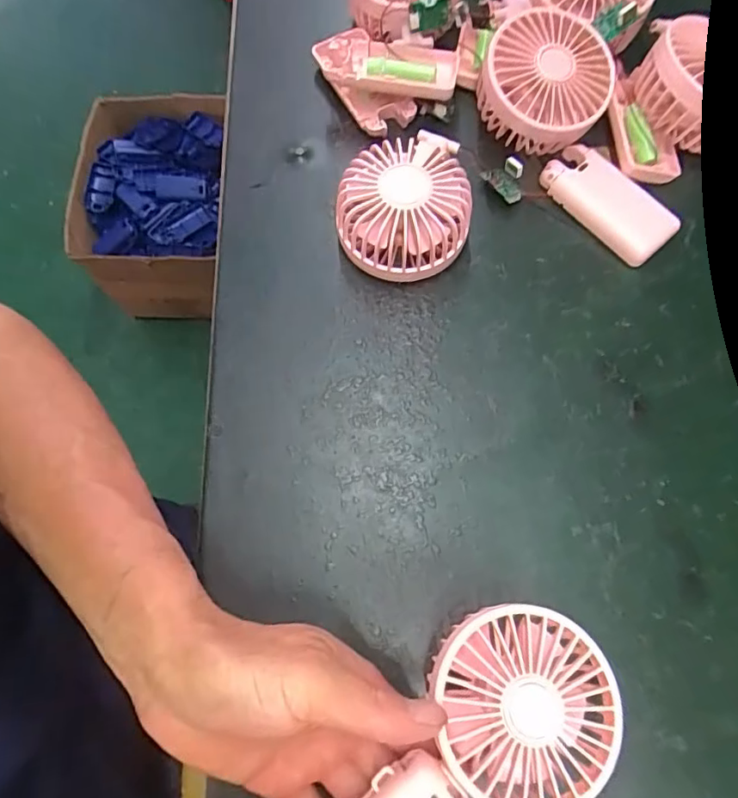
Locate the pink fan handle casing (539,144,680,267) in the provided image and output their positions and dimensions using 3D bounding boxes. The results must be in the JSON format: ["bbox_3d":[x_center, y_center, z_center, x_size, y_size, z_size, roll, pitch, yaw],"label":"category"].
[{"bbox_3d":[0.161,-0.132,0.369,0.045,0.017,0.092,-42,75,-11],"label":"pink fan handle casing"}]

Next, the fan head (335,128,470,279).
[{"bbox_3d":[0.022,-0.126,0.357,0.084,0.051,0.086,-1,72,2],"label":"fan head"}]

